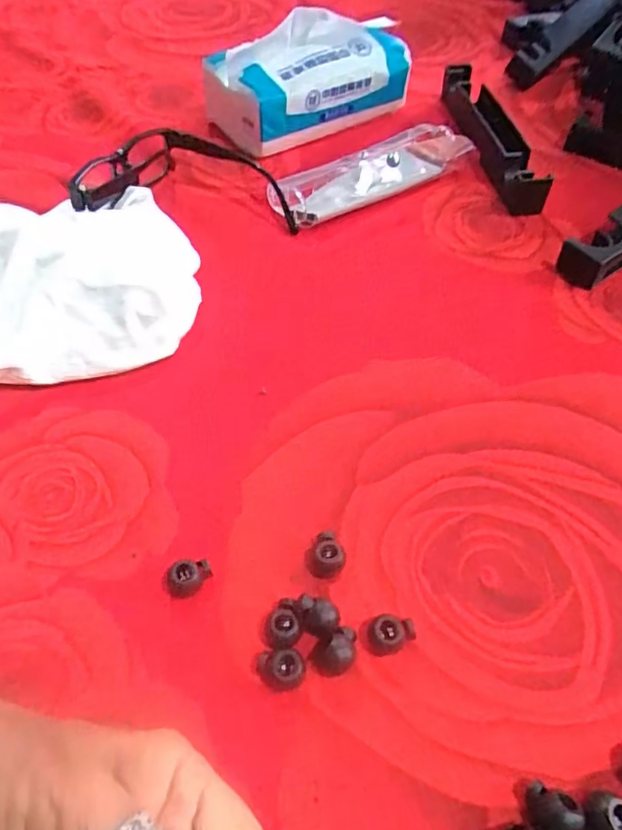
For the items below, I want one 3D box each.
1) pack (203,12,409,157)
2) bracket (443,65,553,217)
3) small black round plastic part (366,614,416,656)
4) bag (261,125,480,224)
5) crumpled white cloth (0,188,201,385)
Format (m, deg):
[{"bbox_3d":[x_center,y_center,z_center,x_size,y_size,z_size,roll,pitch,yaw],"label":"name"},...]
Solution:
[{"bbox_3d":[-0.003,-0.294,0.488,0.165,0.081,0.089,-26,57,-18],"label":"pack"},{"bbox_3d":[0.149,-0.233,0.473,0.039,0.032,0.192,-3,53,-3],"label":"bracket"},{"bbox_3d":[0.034,0.092,0.237,0.020,0.012,0.013,0,53,0],"label":"small black round plastic part"},{"bbox_3d":[0.047,-0.192,0.442,0.158,0.027,0.052,-29,58,-20],"label":"bag"},{"bbox_3d":[-0.189,-0.086,0.353,0.226,0.043,0.165,-13,54,-10],"label":"crumpled white cloth"}]

